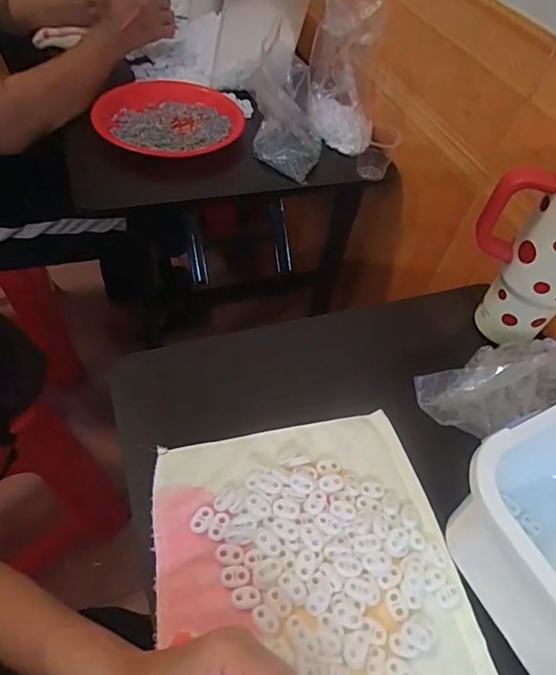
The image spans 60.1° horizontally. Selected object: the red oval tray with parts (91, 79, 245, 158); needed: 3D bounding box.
[{"bbox_3d":[-0.180,-0.370,0.797,0.228,0.033,0.247,-9,53,-15],"label":"red oval tray with parts"}]

